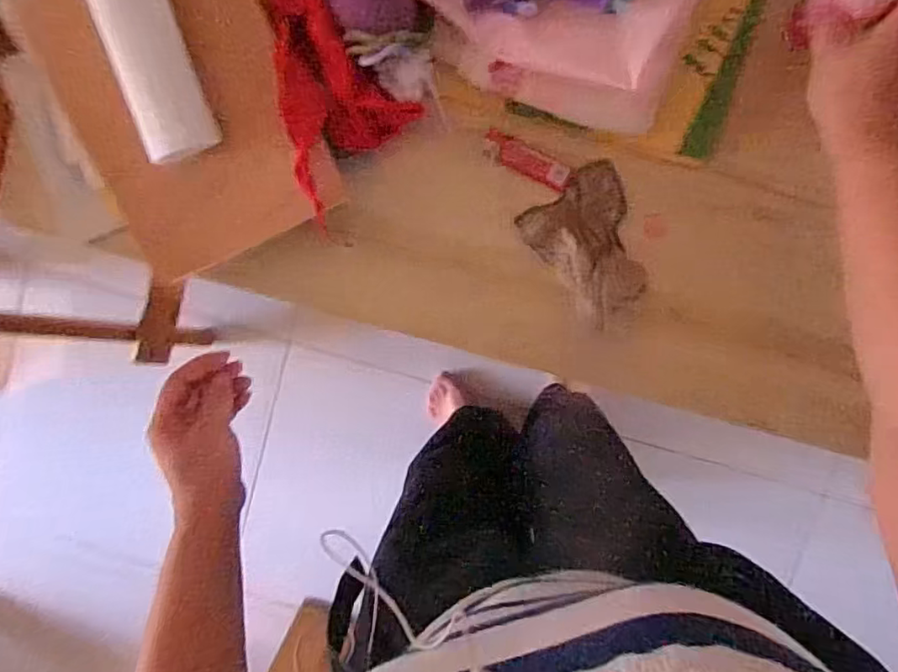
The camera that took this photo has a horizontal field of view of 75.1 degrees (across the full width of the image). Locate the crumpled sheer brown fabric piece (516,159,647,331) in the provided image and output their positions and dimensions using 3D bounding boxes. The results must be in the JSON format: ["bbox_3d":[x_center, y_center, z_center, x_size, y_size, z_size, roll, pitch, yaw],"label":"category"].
[{"bbox_3d":[0.133,-0.078,0.510,0.095,0.043,0.126,-36,95,7],"label":"crumpled sheer brown fabric piece"}]

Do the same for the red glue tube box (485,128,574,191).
[{"bbox_3d":[0.069,-0.153,0.510,0.079,0.008,0.024,24,98,-1],"label":"red glue tube box"}]

